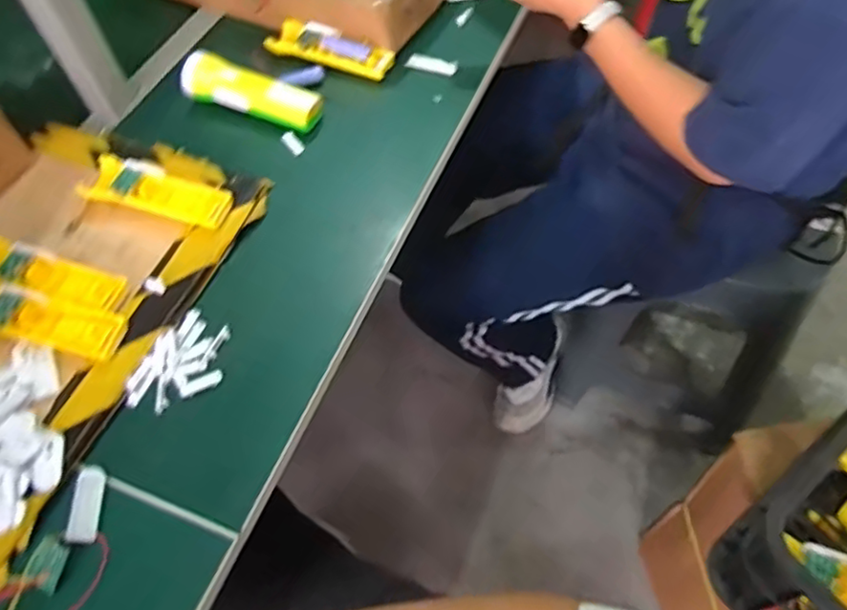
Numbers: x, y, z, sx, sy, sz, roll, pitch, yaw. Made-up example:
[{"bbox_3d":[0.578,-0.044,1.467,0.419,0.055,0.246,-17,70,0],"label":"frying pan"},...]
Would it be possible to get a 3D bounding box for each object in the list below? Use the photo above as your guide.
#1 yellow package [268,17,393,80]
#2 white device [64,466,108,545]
[{"bbox_3d":[-0.120,-0.330,0.807,0.163,0.027,0.059,20,60,15],"label":"yellow package"},{"bbox_3d":[-0.272,0.160,0.513,0.023,0.006,0.061,-2,57,-3],"label":"white device"}]

